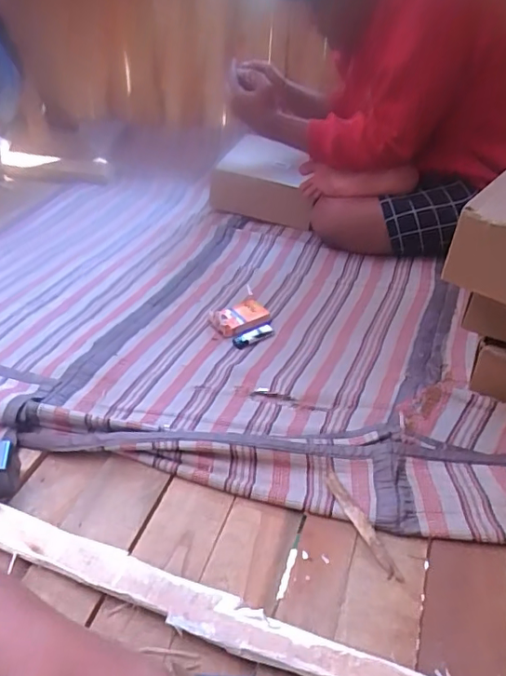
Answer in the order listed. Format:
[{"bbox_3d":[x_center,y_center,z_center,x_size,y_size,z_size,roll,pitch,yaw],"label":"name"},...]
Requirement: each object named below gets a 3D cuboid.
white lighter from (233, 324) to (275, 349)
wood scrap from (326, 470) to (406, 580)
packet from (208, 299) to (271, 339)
[{"bbox_3d":[0.002,-0.002,0.908,0.078,0.011,0.026,-19,42,-25],"label":"white lighter"},{"bbox_3d":[0.125,0.210,0.614,0.019,0.013,0.150,-15,40,-21],"label":"wood scrap"},{"bbox_3d":[-0.021,-0.036,0.936,0.101,0.022,0.069,-25,45,-31],"label":"packet"}]

